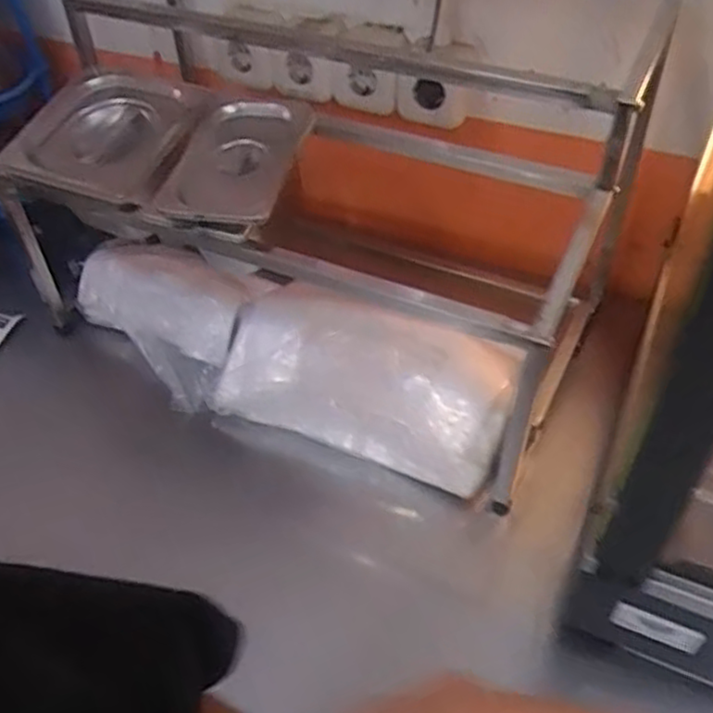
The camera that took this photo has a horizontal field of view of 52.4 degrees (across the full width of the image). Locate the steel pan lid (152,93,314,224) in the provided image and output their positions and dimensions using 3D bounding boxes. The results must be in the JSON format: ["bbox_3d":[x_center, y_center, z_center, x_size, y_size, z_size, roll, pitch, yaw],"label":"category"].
[{"bbox_3d":[-0.117,-0.197,0.716,0.135,0.030,0.172,9,60,20],"label":"steel pan lid"}]

